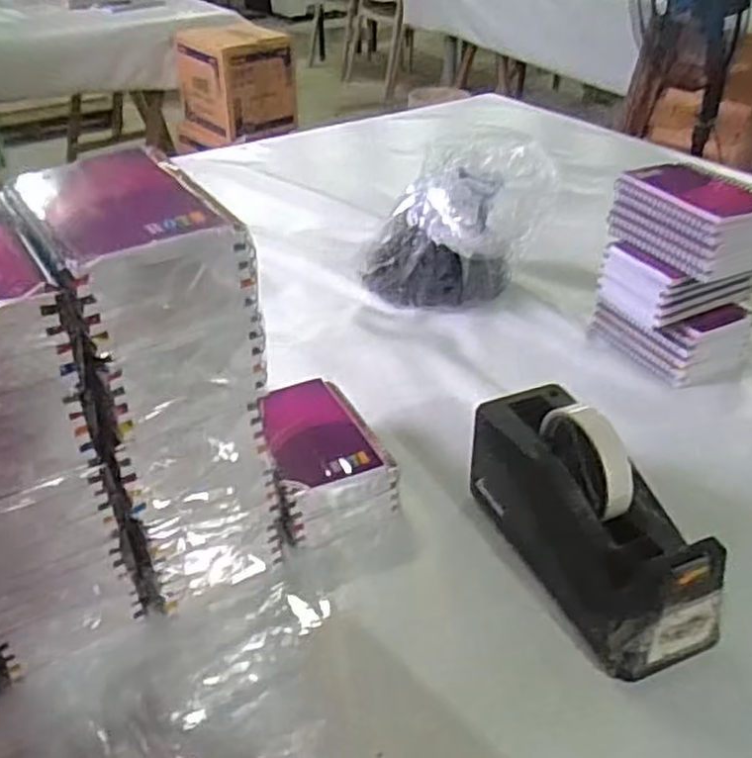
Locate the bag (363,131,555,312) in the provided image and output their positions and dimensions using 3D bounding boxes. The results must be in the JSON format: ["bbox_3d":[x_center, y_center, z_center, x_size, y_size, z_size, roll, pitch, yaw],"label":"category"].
[{"bbox_3d":[0.089,-0.174,0.857,0.156,0.155,0.153,18,41,24],"label":"bag"}]

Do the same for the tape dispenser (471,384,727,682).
[{"bbox_3d":[0.150,0.087,0.532,0.085,0.104,0.208,-16,39,-20],"label":"tape dispenser"}]

